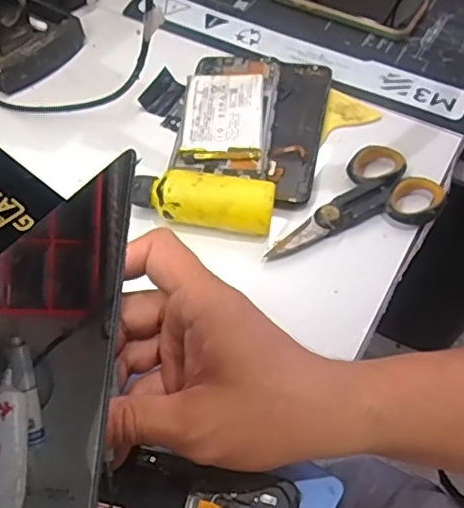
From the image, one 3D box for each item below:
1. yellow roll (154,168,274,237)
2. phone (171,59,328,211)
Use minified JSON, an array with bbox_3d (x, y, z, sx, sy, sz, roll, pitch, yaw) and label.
[{"bbox_3d":[-0.012,-0.035,0.398,0.079,0.034,0.027,7,52,4],"label":"yellow roll"},{"bbox_3d":[0.017,-0.113,0.472,0.113,0.017,0.162,11,53,7],"label":"phone"}]

